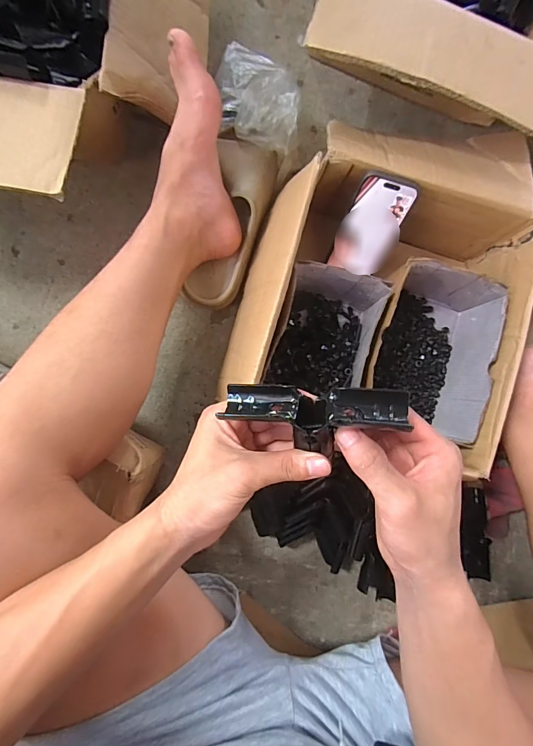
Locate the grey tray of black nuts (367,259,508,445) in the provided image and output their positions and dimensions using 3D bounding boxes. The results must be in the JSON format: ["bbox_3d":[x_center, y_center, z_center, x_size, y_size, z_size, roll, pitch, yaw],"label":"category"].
[{"bbox_3d":[0.211,-0.031,0.505,0.151,0.100,0.208,20,85,-6],"label":"grey tray of black nuts"}]

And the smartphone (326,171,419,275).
[{"bbox_3d":[0.136,-0.186,0.477,0.074,0.129,0.010,13,52,-4],"label":"smartphone"}]

